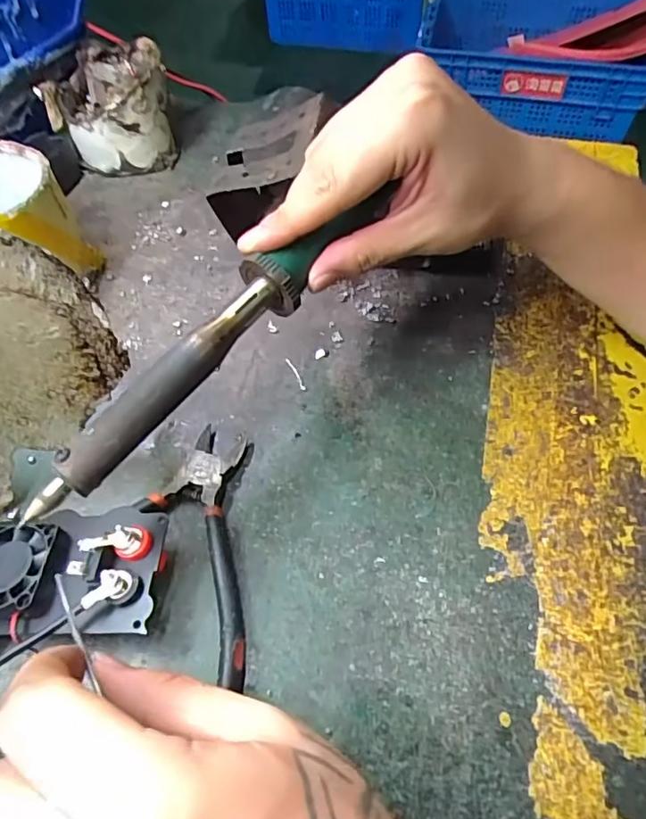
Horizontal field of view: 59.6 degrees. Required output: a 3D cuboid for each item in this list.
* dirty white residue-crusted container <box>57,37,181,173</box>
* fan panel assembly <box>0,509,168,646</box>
[{"bbox_3d":[-0.158,-0.232,0.430,0.083,0.065,0.087,-16,58,-9],"label":"dirty white residue-crusted container"},{"bbox_3d":[-0.116,0.074,0.252,0.086,0.031,0.055,-2,57,0],"label":"fan panel assembly"}]

